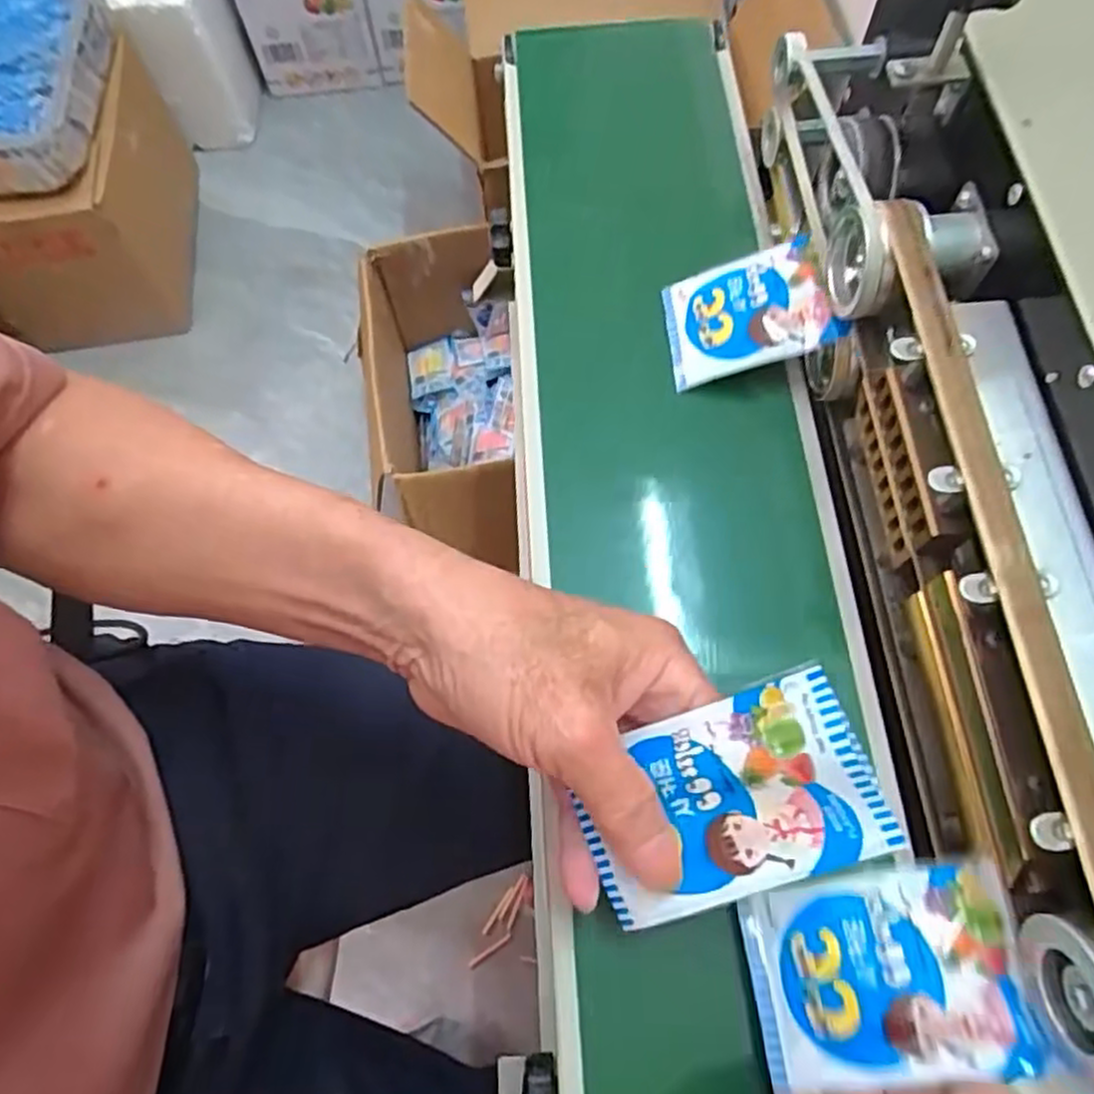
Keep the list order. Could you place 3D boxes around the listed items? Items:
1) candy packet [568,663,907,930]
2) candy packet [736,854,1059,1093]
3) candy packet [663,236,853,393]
[{"bbox_3d":[0.058,0.088,0.251,0.101,0.011,0.061,-27,80,22],"label":"candy packet"},{"bbox_3d":[0.121,0.154,0.265,0.091,0.007,0.065,-13,60,12],"label":"candy packet"},{"bbox_3d":[0.103,-0.123,0.385,0.084,0.011,0.063,-14,69,23],"label":"candy packet"}]

